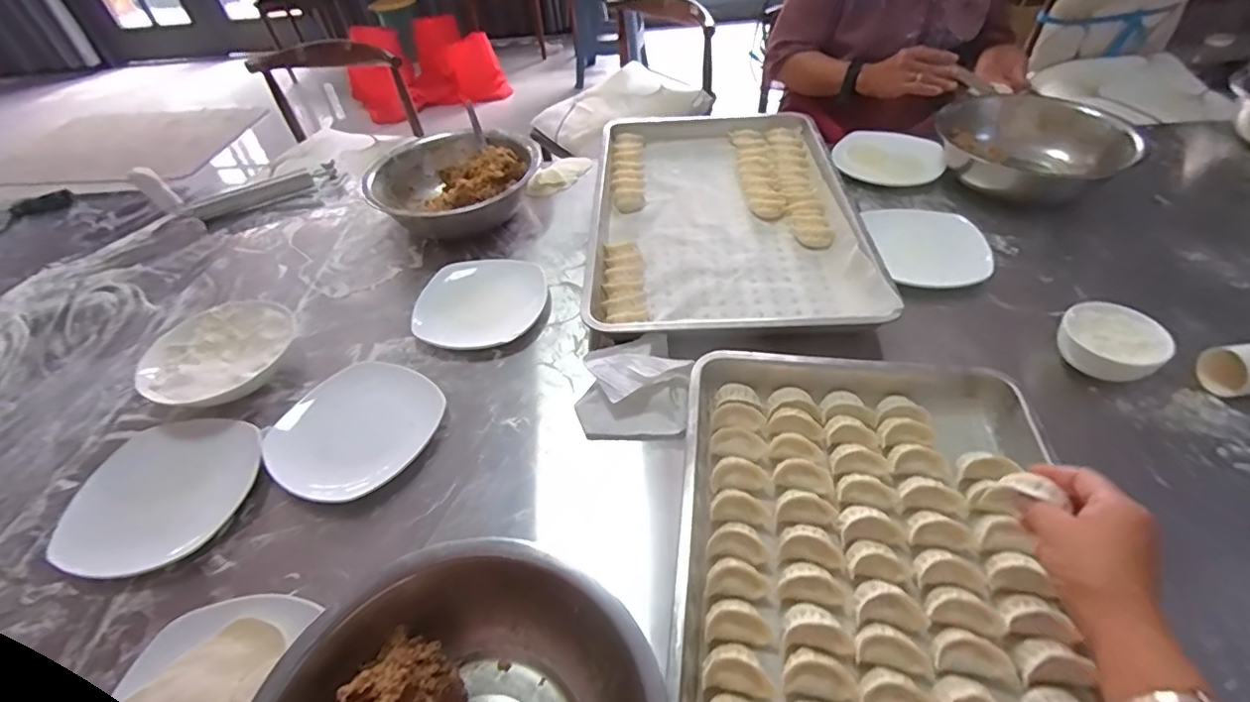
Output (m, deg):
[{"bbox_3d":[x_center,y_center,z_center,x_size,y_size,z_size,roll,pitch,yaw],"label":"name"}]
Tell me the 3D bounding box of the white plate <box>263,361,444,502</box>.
[{"bbox_3d":[-0.308,0.087,0.638,0.177,0.024,0.177,23,52,24],"label":"white plate"}]

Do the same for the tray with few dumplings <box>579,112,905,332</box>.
[{"bbox_3d":[0.152,-0.233,0.875,0.388,0.042,0.586,-1,46,4],"label":"tray with few dumplings"}]

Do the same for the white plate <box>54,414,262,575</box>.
[{"bbox_3d":[-0.495,0.145,0.593,0.200,0.022,0.184,-3,46,3],"label":"white plate"}]

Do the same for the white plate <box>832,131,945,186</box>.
[{"bbox_3d":[0.454,-0.335,0.956,0.171,0.016,0.106,15,74,21],"label":"white plate"}]

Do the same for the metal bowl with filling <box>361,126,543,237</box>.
[{"bbox_3d":[-0.282,-0.281,0.954,0.286,0.097,0.249,7,47,11],"label":"metal bowl with filling"}]

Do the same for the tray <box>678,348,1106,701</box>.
[{"bbox_3d":[0.209,0.200,0.456,0.326,0.044,0.486,5,47,10],"label":"tray"}]

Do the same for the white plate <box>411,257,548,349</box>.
[{"bbox_3d":[-0.201,-0.069,0.776,0.178,0.033,0.178,6,47,11],"label":"white plate"}]

